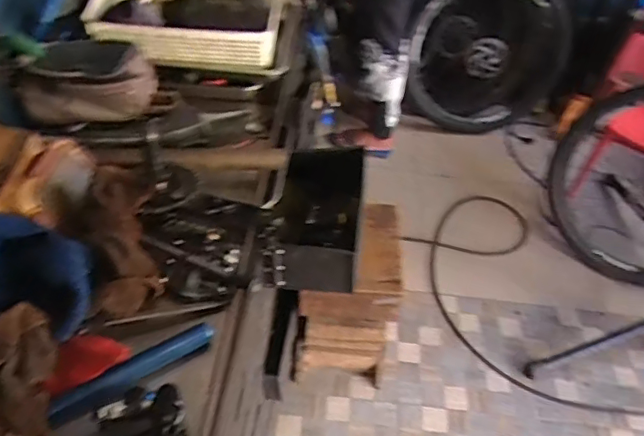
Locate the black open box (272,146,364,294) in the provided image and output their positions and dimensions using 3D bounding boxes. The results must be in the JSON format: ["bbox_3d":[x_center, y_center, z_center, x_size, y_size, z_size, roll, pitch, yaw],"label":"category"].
[{"bbox_3d":[-0.004,-0.016,1.140,0.158,0.128,0.362,8,46,2],"label":"black open box"}]

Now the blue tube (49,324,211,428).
[{"bbox_3d":[-0.221,0.176,0.656,0.197,0.028,0.031,-25,54,-27],"label":"blue tube"}]

